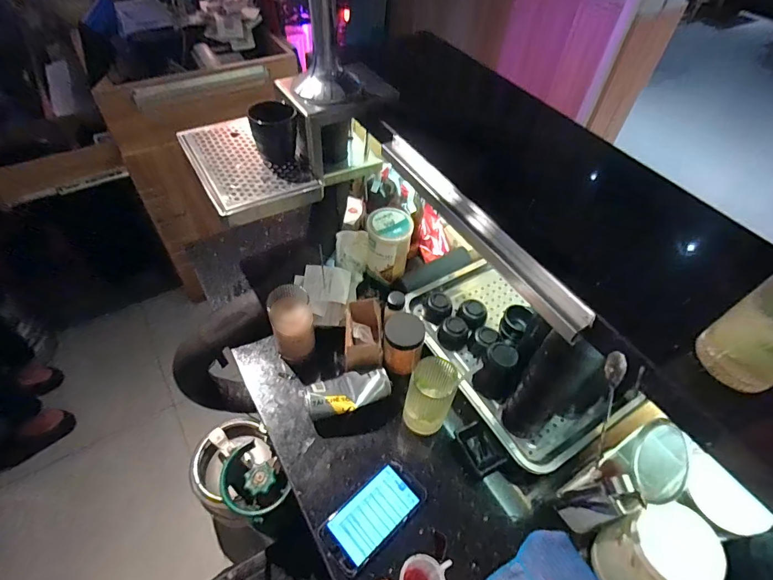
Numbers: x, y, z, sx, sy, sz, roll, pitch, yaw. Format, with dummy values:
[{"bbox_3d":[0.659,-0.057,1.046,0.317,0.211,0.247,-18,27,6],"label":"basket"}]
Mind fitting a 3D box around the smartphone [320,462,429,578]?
[{"bbox_3d":[-0.019,0.323,0.599,0.156,0.007,0.081,-35,61,-28],"label":"smartphone"}]

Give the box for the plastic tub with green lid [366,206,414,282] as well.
[{"bbox_3d":[0.004,-0.086,0.831,0.088,0.130,0.084,2,51,-2],"label":"plastic tub with green lid"}]

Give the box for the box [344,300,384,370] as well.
[{"bbox_3d":[-0.040,0.074,0.728,0.069,0.058,0.108,-1,51,-5],"label":"box"}]

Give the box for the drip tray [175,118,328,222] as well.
[{"bbox_3d":[-0.240,-0.208,0.703,0.169,0.047,0.235,-28,58,-24],"label":"drip tray"}]

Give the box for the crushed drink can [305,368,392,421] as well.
[{"bbox_3d":[-0.066,0.172,0.695,0.139,0.052,0.072,-19,55,-19],"label":"crushed drink can"}]

